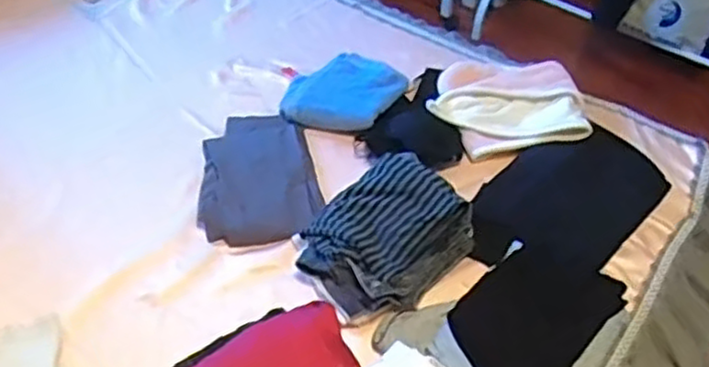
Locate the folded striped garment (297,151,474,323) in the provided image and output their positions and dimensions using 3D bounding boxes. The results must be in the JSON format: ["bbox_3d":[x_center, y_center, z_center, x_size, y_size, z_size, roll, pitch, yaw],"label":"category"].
[{"bbox_3d":[0.050,0.078,1.139,0.195,0.099,0.242,34,58,24],"label":"folded striped garment"}]

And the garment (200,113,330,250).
[{"bbox_3d":[-0.168,-0.019,1.278,0.198,0.029,0.294,-7,51,-6],"label":"garment"}]

